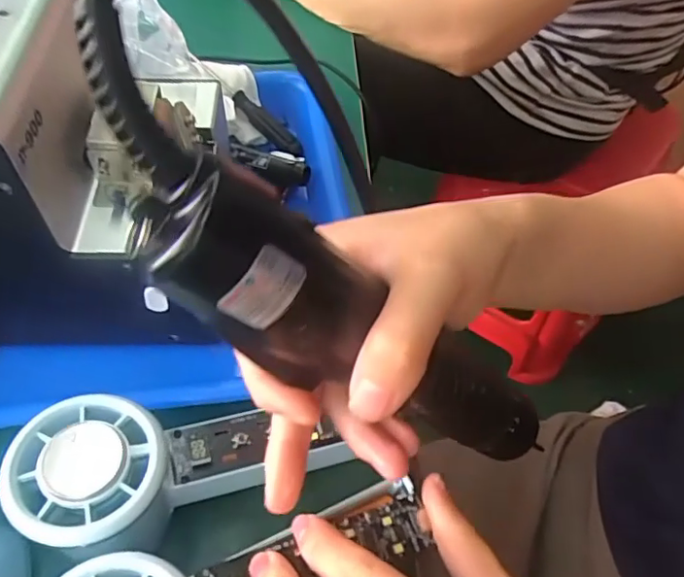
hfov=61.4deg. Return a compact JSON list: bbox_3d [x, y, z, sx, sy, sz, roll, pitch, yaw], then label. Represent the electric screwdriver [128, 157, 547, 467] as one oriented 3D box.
[{"bbox_3d":[0.019,0.023,0.199,0.031,0.193,0.034,-27,47,30],"label":"electric screwdriver"}]

